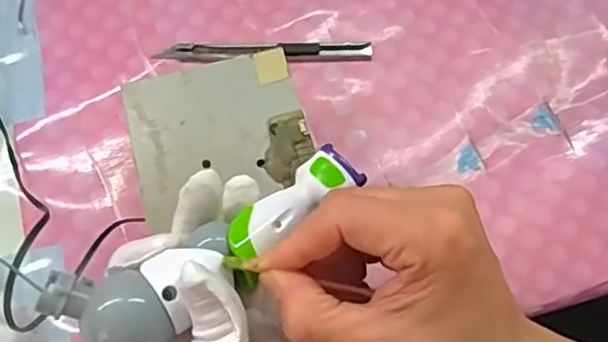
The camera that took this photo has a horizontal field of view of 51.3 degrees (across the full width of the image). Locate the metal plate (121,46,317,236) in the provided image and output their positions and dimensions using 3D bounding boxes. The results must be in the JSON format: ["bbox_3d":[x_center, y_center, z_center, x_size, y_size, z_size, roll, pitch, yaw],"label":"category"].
[{"bbox_3d":[-0.045,-0.021,0.333,0.090,0.006,0.082,-15,68,-5],"label":"metal plate"}]

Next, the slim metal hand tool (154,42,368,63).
[{"bbox_3d":[-0.024,-0.076,0.399,0.133,0.006,0.014,-1,67,1],"label":"slim metal hand tool"}]

